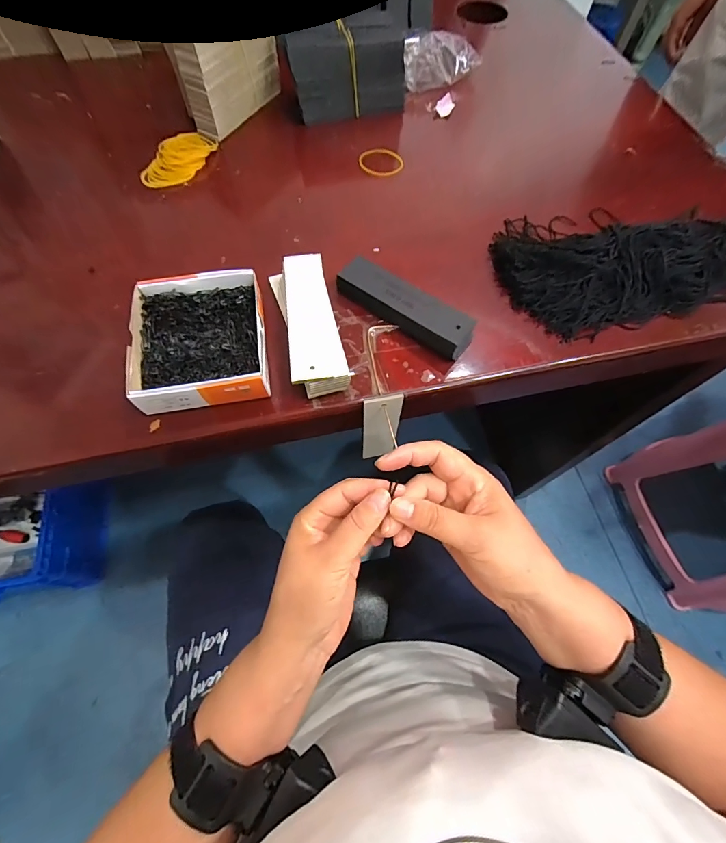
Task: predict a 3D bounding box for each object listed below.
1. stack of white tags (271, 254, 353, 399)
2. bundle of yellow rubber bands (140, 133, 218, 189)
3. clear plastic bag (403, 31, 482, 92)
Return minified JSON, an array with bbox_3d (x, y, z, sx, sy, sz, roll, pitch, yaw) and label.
[{"bbox_3d":[-0.046,-0.083,0.327,0.044,0.028,0.129,-12,66,-7],"label":"stack of white tags"},{"bbox_3d":[-0.206,-0.298,0.441,0.051,0.017,0.093,20,66,8],"label":"bundle of yellow rubber bands"},{"bbox_3d":[0.100,-0.476,0.517,0.112,0.039,0.057,-17,67,-9],"label":"clear plastic bag"}]

